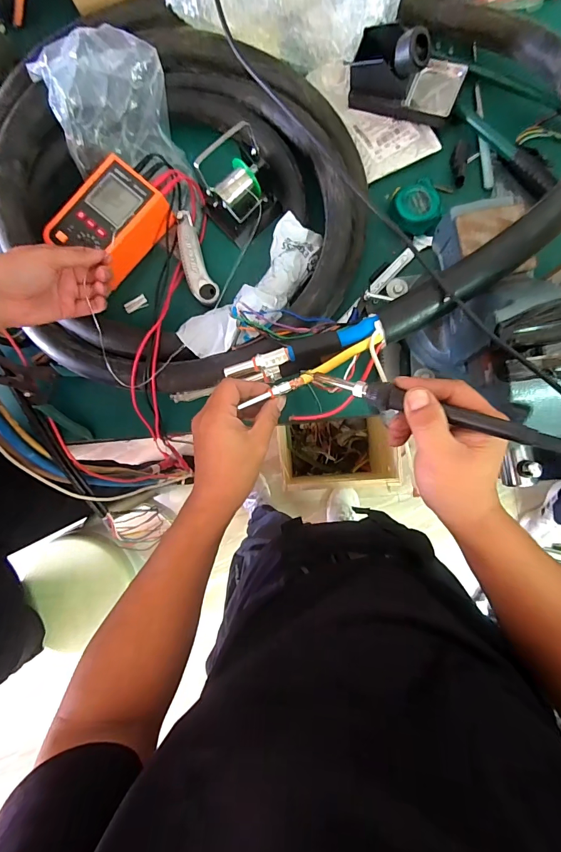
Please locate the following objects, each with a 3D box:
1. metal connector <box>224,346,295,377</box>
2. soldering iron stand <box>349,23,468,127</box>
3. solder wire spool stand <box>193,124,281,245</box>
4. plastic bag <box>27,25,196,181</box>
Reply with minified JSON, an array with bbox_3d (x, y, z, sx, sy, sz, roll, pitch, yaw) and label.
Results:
[{"bbox_3d":[-0.022,-0.066,0.392,0.074,0.011,0.015,-12,85,3],"label":"metal connector"},{"bbox_3d":[0.172,-0.481,0.511,0.150,0.084,0.071,18,87,5],"label":"soldering iron stand"},{"bbox_3d":[-0.052,-0.318,0.528,0.088,0.086,0.085,-39,84,0],"label":"solder wire spool stand"},{"bbox_3d":[-0.224,-0.439,0.514,0.148,0.112,0.137,-9,85,3],"label":"plastic bag"}]

